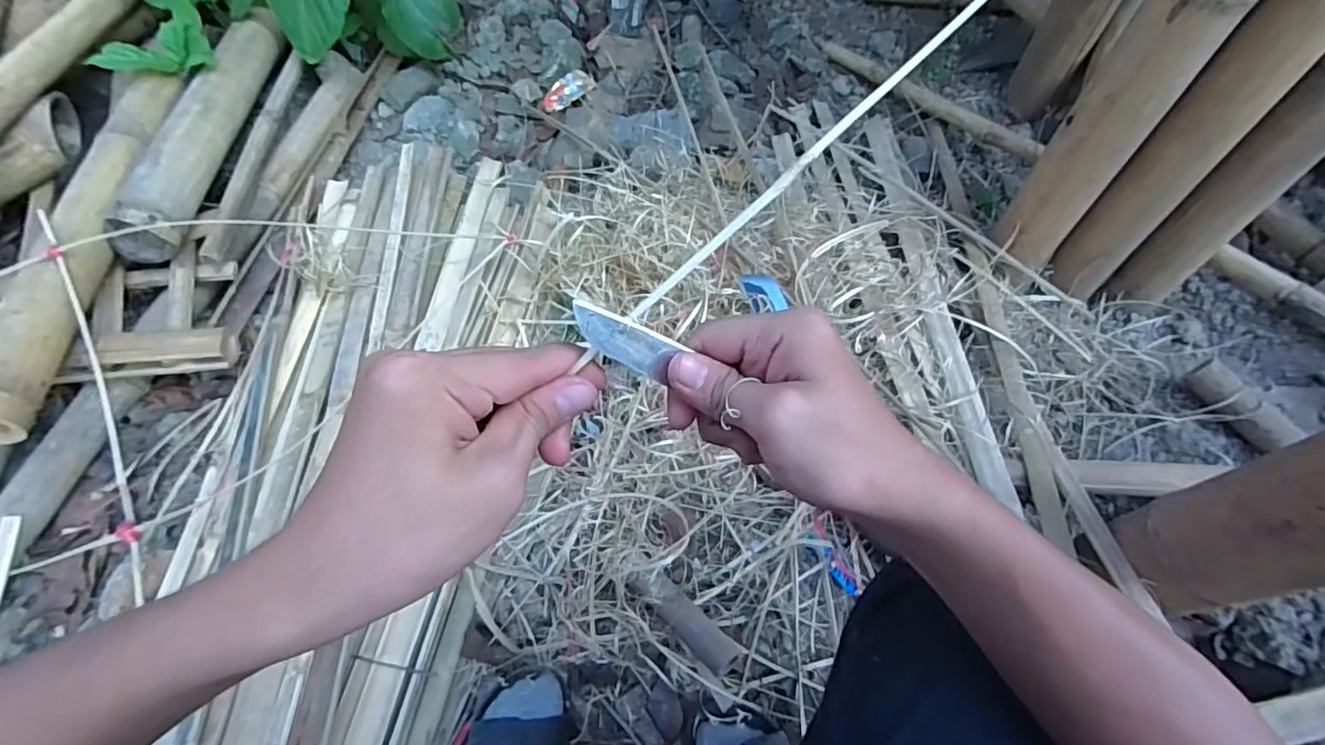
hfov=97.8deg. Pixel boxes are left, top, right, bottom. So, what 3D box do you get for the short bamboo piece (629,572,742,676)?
[{"bbox_3d":[0.022,0.262,0.619,0.136,0.041,0.037,39,66,17],"label":"short bamboo piece"}]

